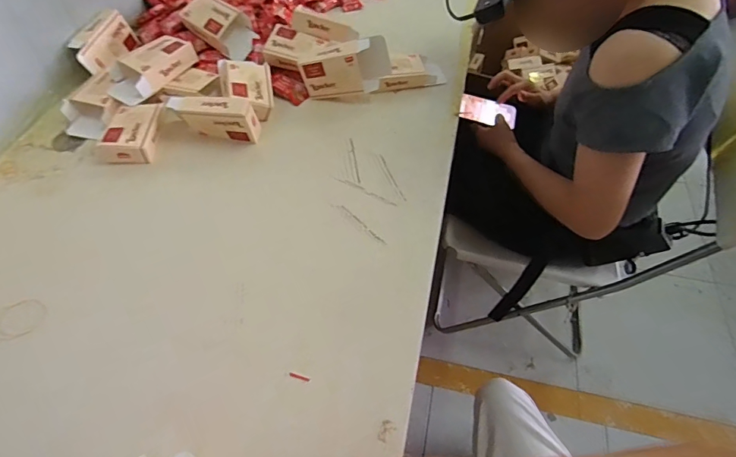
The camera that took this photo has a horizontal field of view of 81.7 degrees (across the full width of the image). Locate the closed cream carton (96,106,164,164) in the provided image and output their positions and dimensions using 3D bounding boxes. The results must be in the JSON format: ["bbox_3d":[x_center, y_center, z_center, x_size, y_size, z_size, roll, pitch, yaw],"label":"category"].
[{"bbox_3d":[-0.371,-0.151,0.676,0.072,0.039,0.110,-1,53,-1],"label":"closed cream carton"}]

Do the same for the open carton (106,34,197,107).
[{"bbox_3d":[-0.369,-0.270,0.718,0.084,0.041,0.146,29,57,20],"label":"open carton"}]

